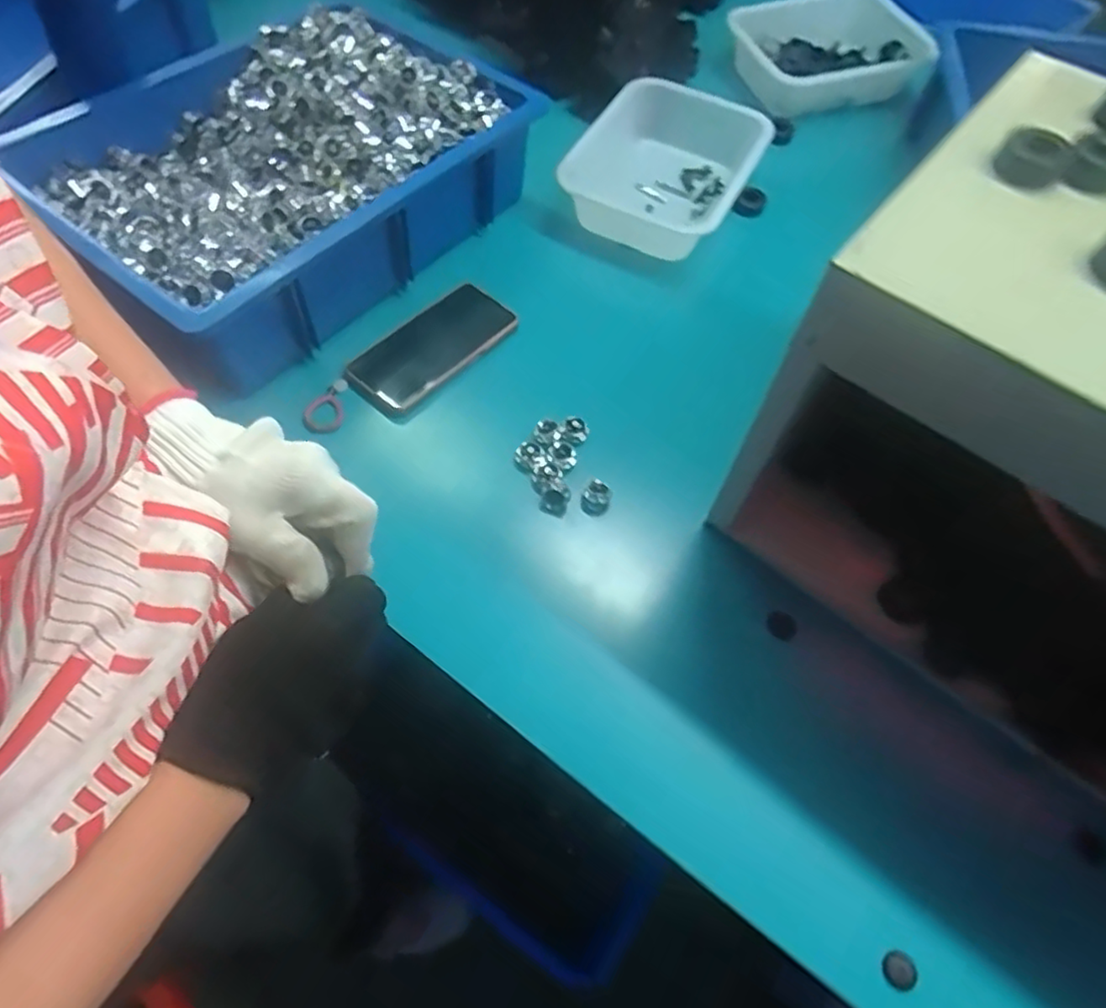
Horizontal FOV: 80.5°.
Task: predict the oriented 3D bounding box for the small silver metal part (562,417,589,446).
[{"bbox_3d":[0.021,-0.065,0.596,0.023,0.019,0.016,22,62,10],"label":"small silver metal part"}]

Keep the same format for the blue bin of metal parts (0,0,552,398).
[{"bbox_3d":[-0.254,-0.350,0.682,0.312,0.109,0.430,35,65,16],"label":"blue bin of metal parts"}]

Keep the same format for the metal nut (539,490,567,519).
[{"bbox_3d":[0.001,0.000,0.557,0.023,0.018,0.014,20,62,8],"label":"metal nut"}]

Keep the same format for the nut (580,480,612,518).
[{"bbox_3d":[0.038,-0.003,0.564,0.022,0.022,0.025,29,63,13],"label":"nut"}]

